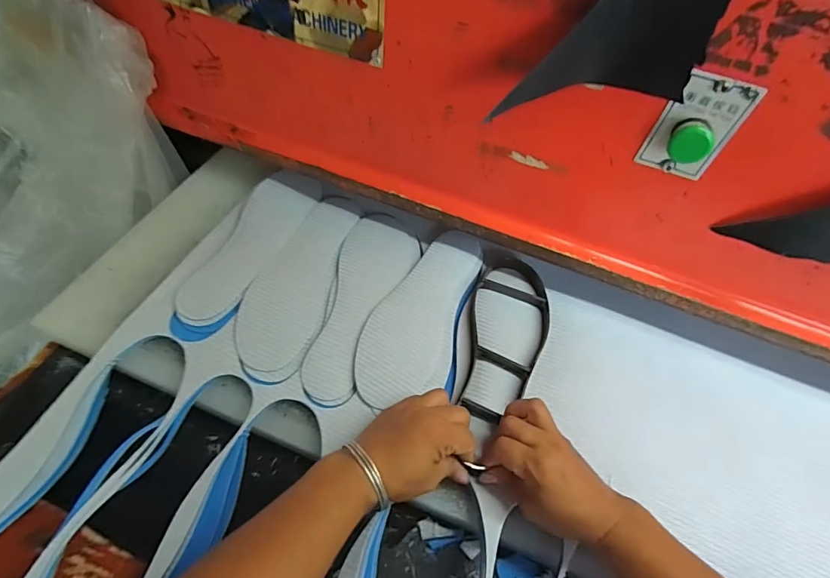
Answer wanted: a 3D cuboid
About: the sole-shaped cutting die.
[{"bbox_3d":[0.098,0.071,0.496,0.093,0.026,0.265,17,54,8],"label":"sole-shaped cutting die"}]

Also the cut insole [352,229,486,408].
[{"bbox_3d":[0.007,0.025,0.526,0.104,0.009,0.252,18,58,6],"label":"cut insole"}]

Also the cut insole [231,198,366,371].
[{"bbox_3d":[-0.144,-0.023,0.546,0.091,0.008,0.262,15,59,-1],"label":"cut insole"}]

